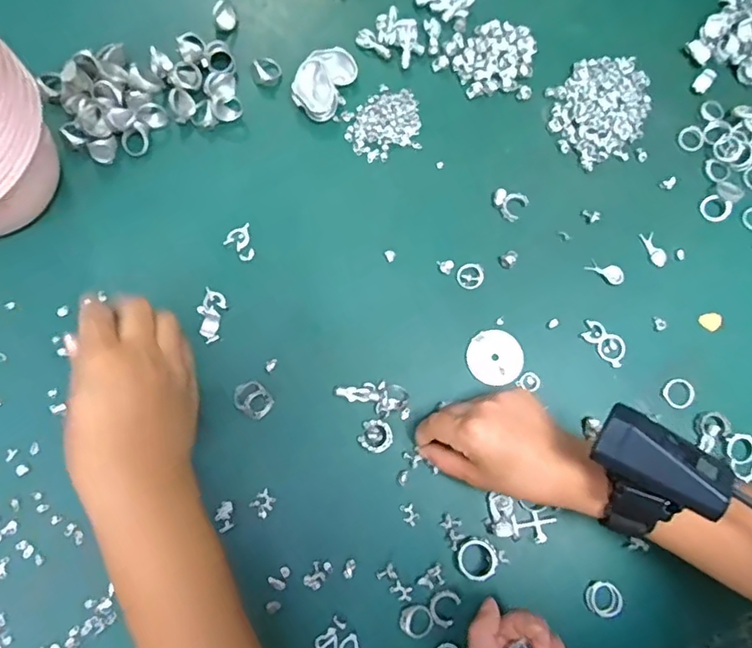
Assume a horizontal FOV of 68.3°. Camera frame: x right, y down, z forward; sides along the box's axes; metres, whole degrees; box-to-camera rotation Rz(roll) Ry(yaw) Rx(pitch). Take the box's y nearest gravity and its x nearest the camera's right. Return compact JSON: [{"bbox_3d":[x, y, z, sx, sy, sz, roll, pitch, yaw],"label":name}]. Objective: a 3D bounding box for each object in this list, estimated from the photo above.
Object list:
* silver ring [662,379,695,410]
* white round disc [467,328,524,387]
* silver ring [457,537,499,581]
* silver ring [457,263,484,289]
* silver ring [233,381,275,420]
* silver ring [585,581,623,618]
[{"bbox_3d":[0.236,0.053,0.429,0.025,0.004,0.023,0,78,-1],"label":"silver ring"},{"bbox_3d":[0.094,0.026,0.434,0.042,0.004,0.043,0,78,-1],"label":"white round disc"},{"bbox_3d":[0.073,0.167,0.393,0.028,0.009,0.029,0,78,-1],"label":"silver ring"},{"bbox_3d":[0.076,-0.039,0.446,0.020,0.004,0.022,0,78,-1],"label":"silver ring"},{"bbox_3d":[-0.093,0.056,0.418,0.030,0.007,0.023,32,79,5],"label":"silver ring"},{"bbox_3d":[0.163,0.196,0.394,0.025,0.006,0.023,0,78,-1],"label":"silver ring"}]

